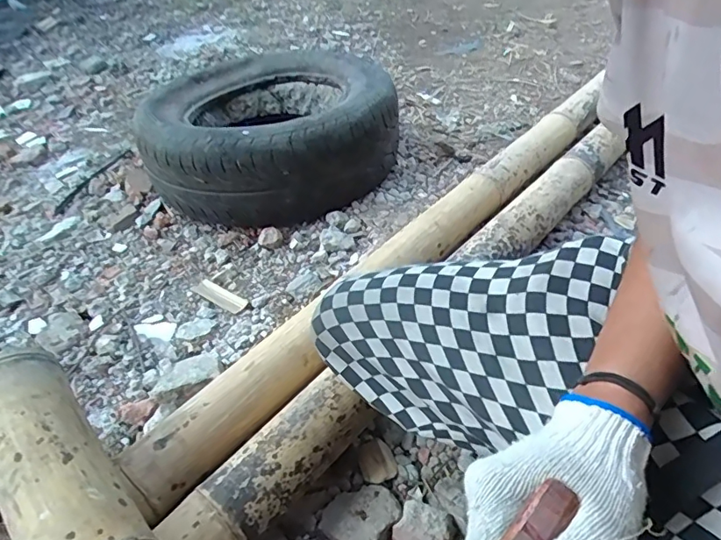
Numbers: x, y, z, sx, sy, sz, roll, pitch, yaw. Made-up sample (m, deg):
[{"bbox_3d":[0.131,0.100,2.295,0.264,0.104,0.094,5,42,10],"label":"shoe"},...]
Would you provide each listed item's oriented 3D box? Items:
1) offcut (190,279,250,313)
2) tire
[{"bbox_3d":[-0.263,0.046,0.933,0.129,0.009,0.036,25,51,28],"label":"offcut"},{"bbox_3d":[-0.211,-0.364,1.218,0.550,0.190,0.639,-9,44,-4],"label":"tire"}]

